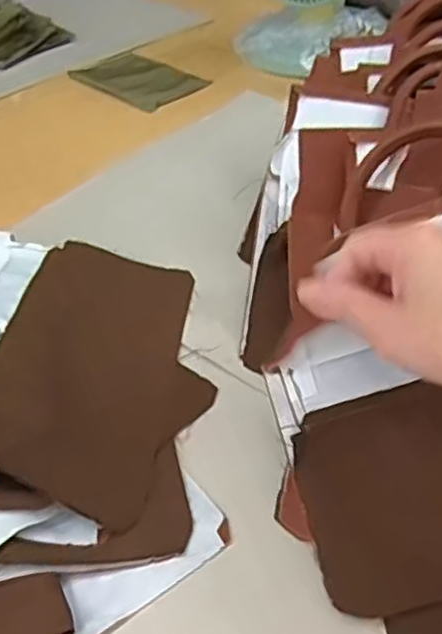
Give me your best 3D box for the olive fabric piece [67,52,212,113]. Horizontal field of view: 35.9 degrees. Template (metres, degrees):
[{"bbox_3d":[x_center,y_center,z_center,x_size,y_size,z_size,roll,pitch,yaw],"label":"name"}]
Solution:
[{"bbox_3d":[-0.112,-0.317,0.907,0.109,0.007,0.189,-31,48,-27],"label":"olive fabric piece"}]

